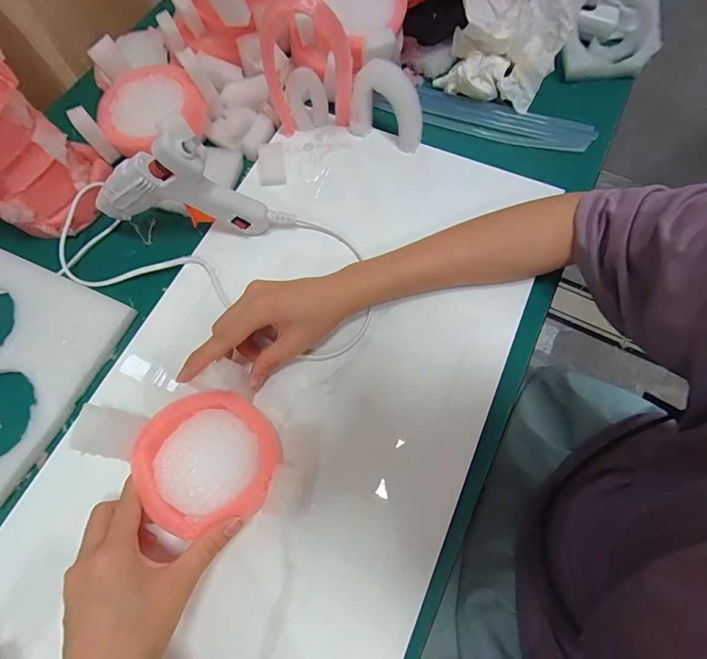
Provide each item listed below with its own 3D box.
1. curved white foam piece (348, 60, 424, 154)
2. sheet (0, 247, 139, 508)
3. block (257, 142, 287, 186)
[{"bbox_3d":[0.036,-0.221,0.381,0.074,0.069,0.020,20,53,5],"label":"curved white foam piece"},{"bbox_3d":[-0.310,0.022,0.324,0.174,0.010,0.175,22,71,7],"label":"sheet"},{"bbox_3d":[-0.084,-0.168,0.390,0.026,0.013,0.042,-8,70,-3],"label":"block"}]

